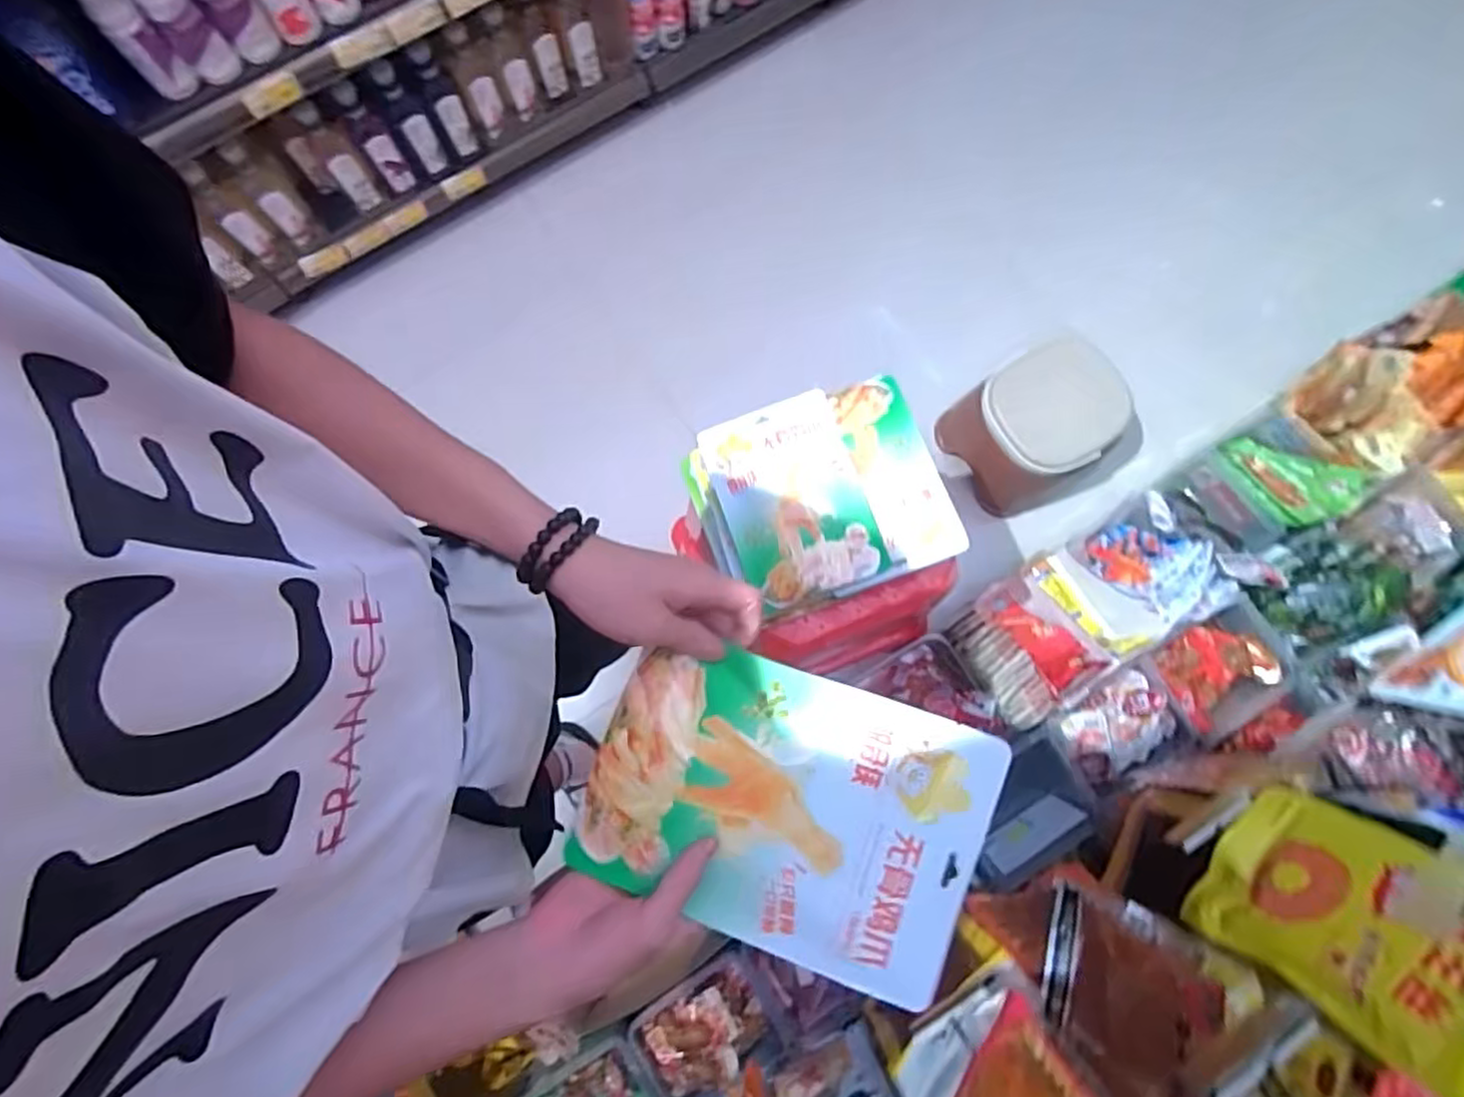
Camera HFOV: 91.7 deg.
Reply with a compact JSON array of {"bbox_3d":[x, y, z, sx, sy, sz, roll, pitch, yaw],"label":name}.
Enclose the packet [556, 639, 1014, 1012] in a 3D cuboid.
[{"bbox_3d":[0.034,0.160,0.437,0.235,0.022,0.165,18,79,3],"label":"packet"}]

